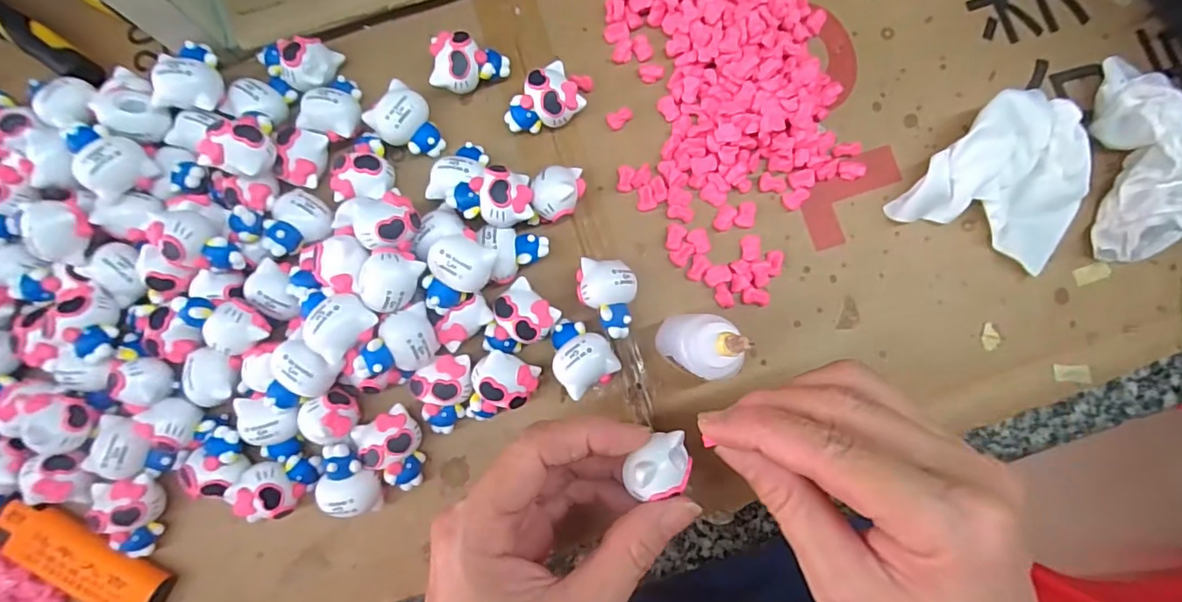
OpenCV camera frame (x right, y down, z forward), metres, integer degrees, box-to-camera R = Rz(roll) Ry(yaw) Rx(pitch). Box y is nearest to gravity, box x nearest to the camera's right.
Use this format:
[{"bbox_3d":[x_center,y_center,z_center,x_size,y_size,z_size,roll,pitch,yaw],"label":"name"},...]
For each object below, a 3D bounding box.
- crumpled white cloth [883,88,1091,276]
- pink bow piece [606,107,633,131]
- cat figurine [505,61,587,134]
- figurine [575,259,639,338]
[{"bbox_3d":[0.185,-0.053,0.249,0.067,0.026,0.068,32,85,5],"label":"crumpled white cloth"},{"bbox_3d":[0.014,-0.087,0.269,0.013,0.004,0.009,-24,85,-3],"label":"pink bow piece"},{"bbox_3d":[-0.023,-0.091,0.261,0.034,0.020,0.024,-36,84,-3],"label":"cat figurine"},{"bbox_3d":[0.006,-0.001,0.249,0.025,0.024,0.032,6,84,2],"label":"figurine"}]

